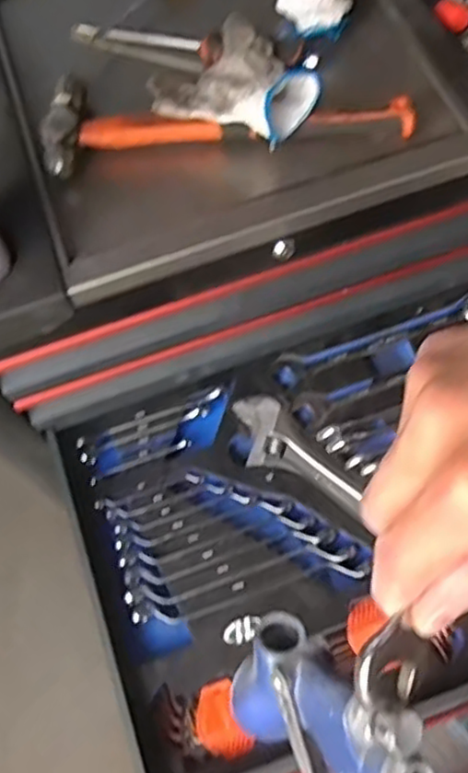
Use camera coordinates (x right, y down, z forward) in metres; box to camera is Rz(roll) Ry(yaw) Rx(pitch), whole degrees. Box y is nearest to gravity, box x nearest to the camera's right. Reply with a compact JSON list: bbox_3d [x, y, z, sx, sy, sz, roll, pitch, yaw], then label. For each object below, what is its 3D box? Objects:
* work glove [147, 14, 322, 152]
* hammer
[{"bbox_3d":[-0.005,-0.270,0.606,0.153,0.049,0.122,41,72,20],"label":"work glove"},{"bbox_3d":[-0.010,-0.251,0.612,0.327,0.028,0.094,-6,64,0],"label":"hammer"}]

